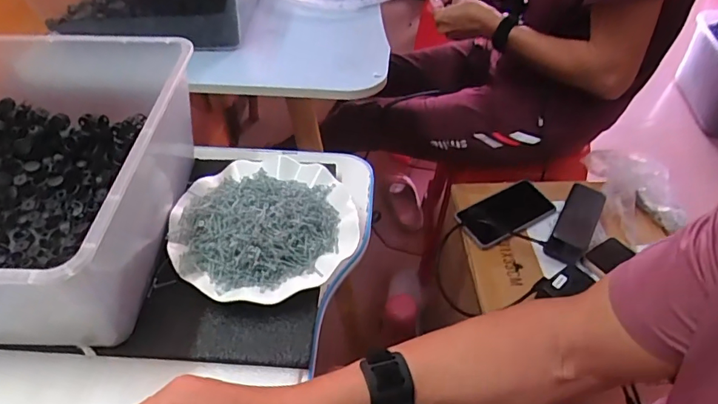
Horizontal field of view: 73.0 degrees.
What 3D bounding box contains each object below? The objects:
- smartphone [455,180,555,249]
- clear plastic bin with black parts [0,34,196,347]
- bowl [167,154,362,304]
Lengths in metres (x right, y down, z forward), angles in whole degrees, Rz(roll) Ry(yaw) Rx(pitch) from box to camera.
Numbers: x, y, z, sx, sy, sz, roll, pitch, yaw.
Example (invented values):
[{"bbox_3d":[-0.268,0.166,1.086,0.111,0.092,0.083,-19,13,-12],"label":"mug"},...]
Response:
[{"bbox_3d":[0.241,0.017,0.787,0.166,0.015,0.077,-23,58,-25],"label":"smartphone"},{"bbox_3d":[-0.322,-0.021,0.447,0.300,0.128,0.297,2,47,1],"label":"clear plastic bin with black parts"},{"bbox_3d":[-0.096,0.014,0.486,0.177,0.028,0.174,0,47,0],"label":"bowl"}]

